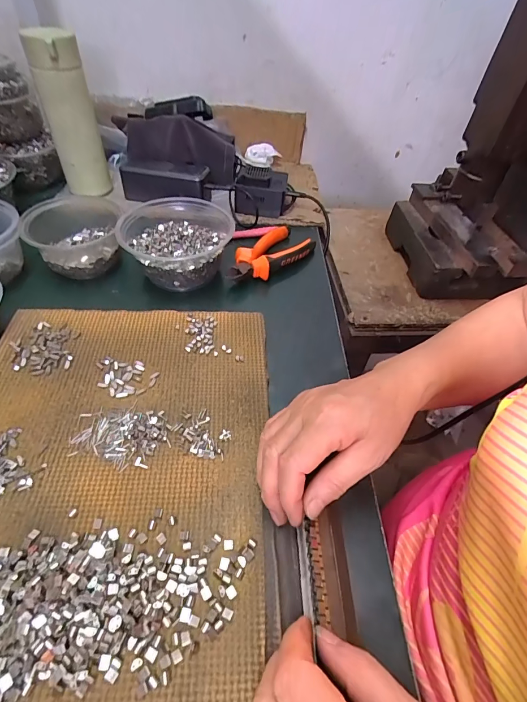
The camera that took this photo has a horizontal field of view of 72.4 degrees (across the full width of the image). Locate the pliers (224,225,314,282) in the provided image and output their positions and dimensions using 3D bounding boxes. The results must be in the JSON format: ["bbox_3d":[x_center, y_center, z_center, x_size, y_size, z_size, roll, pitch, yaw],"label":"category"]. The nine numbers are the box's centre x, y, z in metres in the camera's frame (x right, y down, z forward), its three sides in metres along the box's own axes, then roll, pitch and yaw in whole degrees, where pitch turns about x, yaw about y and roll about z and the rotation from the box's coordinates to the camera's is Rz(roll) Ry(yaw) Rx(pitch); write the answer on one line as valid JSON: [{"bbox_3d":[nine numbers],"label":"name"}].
[{"bbox_3d":[0.003,-0.133,0.483,0.137,0.023,0.062,-33,60,-30],"label":"pliers"}]

